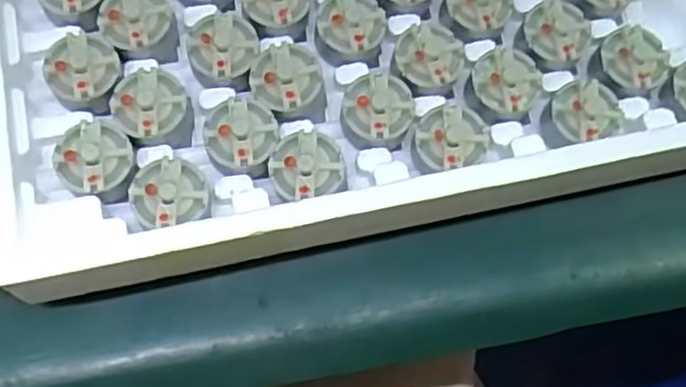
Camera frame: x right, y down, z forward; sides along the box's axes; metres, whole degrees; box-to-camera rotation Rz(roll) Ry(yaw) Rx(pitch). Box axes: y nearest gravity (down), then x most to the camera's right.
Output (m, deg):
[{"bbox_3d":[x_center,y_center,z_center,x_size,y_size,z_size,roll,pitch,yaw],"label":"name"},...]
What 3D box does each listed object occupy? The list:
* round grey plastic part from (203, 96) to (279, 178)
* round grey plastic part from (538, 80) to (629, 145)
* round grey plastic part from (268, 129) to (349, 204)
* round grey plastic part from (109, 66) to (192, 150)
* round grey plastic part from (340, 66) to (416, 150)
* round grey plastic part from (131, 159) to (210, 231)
[{"bbox_3d":[-0.043,-0.023,0.299,0.029,0.016,0.031,1,71,-3],"label":"round grey plastic part"},{"bbox_3d":[0.105,-0.034,0.314,0.034,0.022,0.028,-34,76,-13],"label":"round grey plastic part"},{"bbox_3d":[-0.015,-0.010,0.299,0.032,0.023,0.029,-13,74,-6],"label":"round grey plastic part"},{"bbox_3d":[-0.082,-0.036,0.305,0.031,0.024,0.031,1,72,-2],"label":"round grey plastic part"},{"bbox_3d":[0.015,-0.037,0.309,0.030,0.020,0.033,1,72,-2],"label":"round grey plastic part"},{"bbox_3d":[-0.071,-0.001,0.286,0.031,0.010,0.028,-21,73,-10],"label":"round grey plastic part"}]

